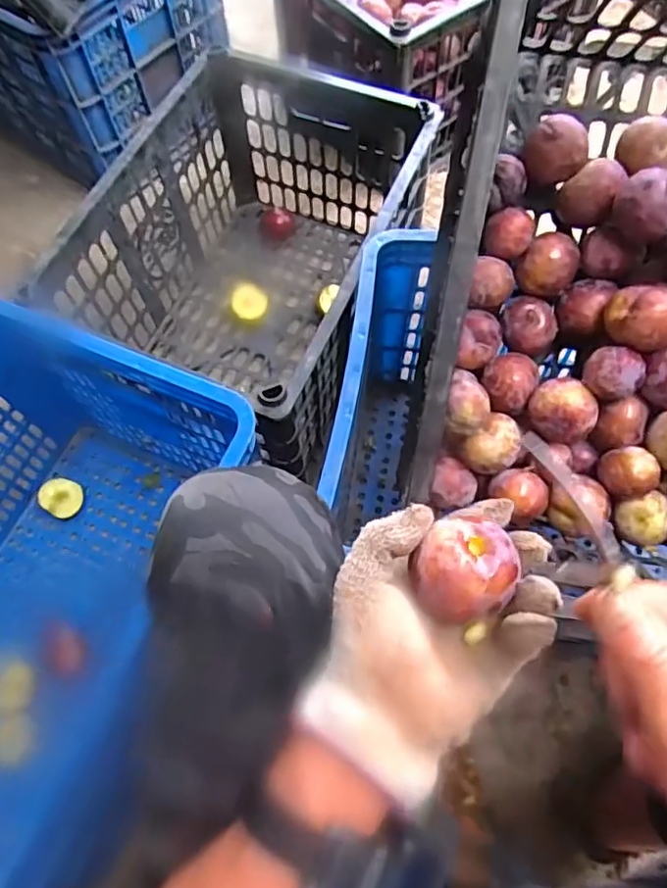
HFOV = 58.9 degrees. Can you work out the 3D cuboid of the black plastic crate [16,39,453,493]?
[{"bbox_3d":[-0.114,-0.255,0.849,0.332,0.280,0.521,18,64,11],"label":"black plastic crate"}]

